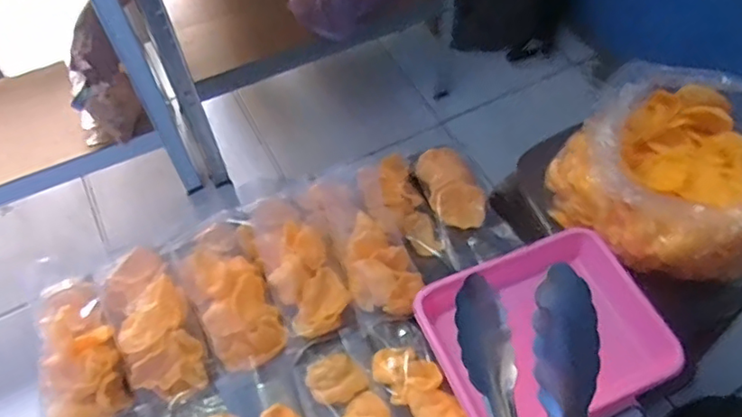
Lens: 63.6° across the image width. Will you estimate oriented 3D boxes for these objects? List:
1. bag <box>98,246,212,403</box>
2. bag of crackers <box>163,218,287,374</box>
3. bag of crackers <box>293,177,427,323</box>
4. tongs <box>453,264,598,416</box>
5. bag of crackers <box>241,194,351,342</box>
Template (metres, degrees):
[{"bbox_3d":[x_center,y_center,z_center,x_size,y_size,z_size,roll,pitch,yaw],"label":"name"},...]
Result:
[{"bbox_3d":[-0.242,0.123,0.662,0.085,0.054,0.186,-24,59,-14],"label":"bag"},{"bbox_3d":[-0.162,0.088,0.678,0.094,0.041,0.198,-24,59,-14],"label":"bag of crackers"},{"bbox_3d":[-0.013,0.037,0.710,0.082,0.052,0.204,-25,59,-14],"label":"bag of crackers"},{"bbox_3d":[0.101,0.136,0.359,0.040,0.109,0.195,-4,83,-24],"label":"tongs"},{"bbox_3d":[-0.089,0.050,0.692,0.079,0.049,0.193,-24,59,-14],"label":"bag of crackers"}]

